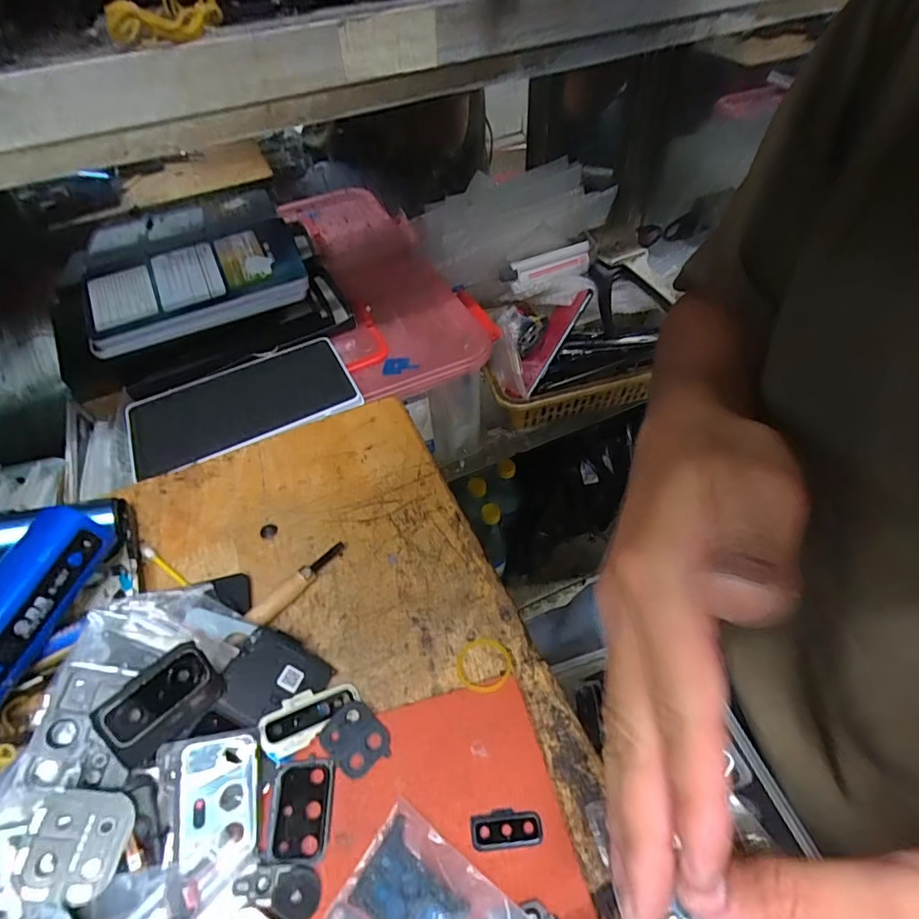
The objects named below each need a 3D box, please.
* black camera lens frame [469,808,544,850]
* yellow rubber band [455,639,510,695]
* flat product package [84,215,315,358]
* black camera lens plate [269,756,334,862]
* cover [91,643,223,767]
[{"bbox_3d":[0.020,0.154,0.220,0.029,0.004,0.014,-6,50,-1],"label":"black camera lens frame"},{"bbox_3d":[0.012,0.104,0.267,0.028,0.004,0.029,-2,50,2],"label":"yellow rubber band"},{"bbox_3d":[-0.231,-0.157,0.462,0.181,0.021,0.099,-24,66,-13],"label":"flat product package"},{"bbox_3d":[-0.070,0.151,0.228,0.025,0.004,0.036,0,46,-3],"label":"black camera lens plate"},{"bbox_3d":[-0.127,0.104,0.225,0.007,0.034,0.044,-5,23,44],"label":"cover"}]

